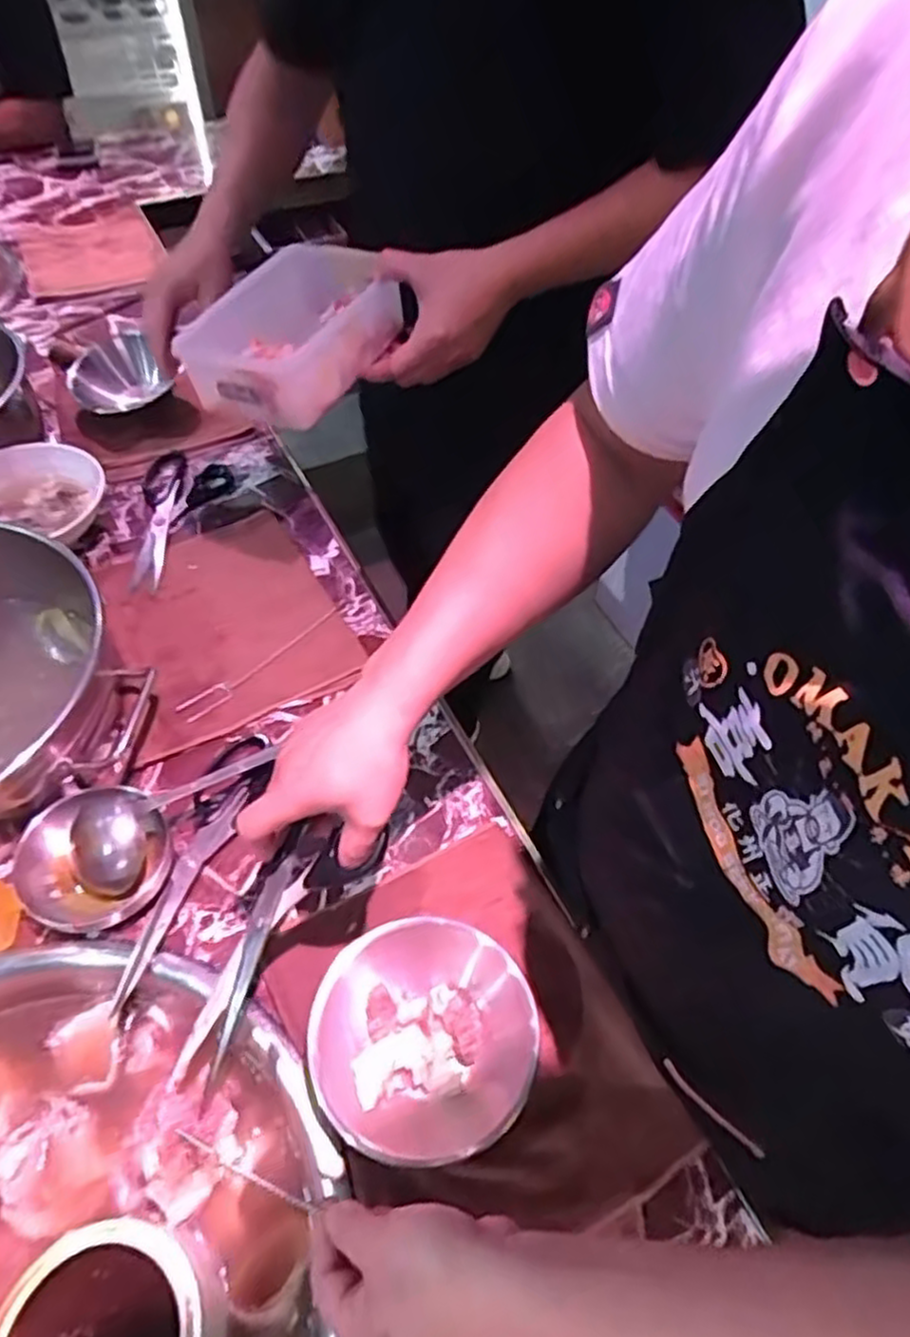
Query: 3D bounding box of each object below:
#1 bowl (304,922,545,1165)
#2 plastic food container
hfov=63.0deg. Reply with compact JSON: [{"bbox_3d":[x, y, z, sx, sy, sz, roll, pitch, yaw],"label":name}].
[{"bbox_3d":[-0.022,0.256,0.520,0.151,0.047,0.149,0,52,0],"label":"bowl"},{"bbox_3d":[-0.144,-0.312,0.693,0.136,0.073,0.200,29,58,20],"label":"plastic food container"}]

